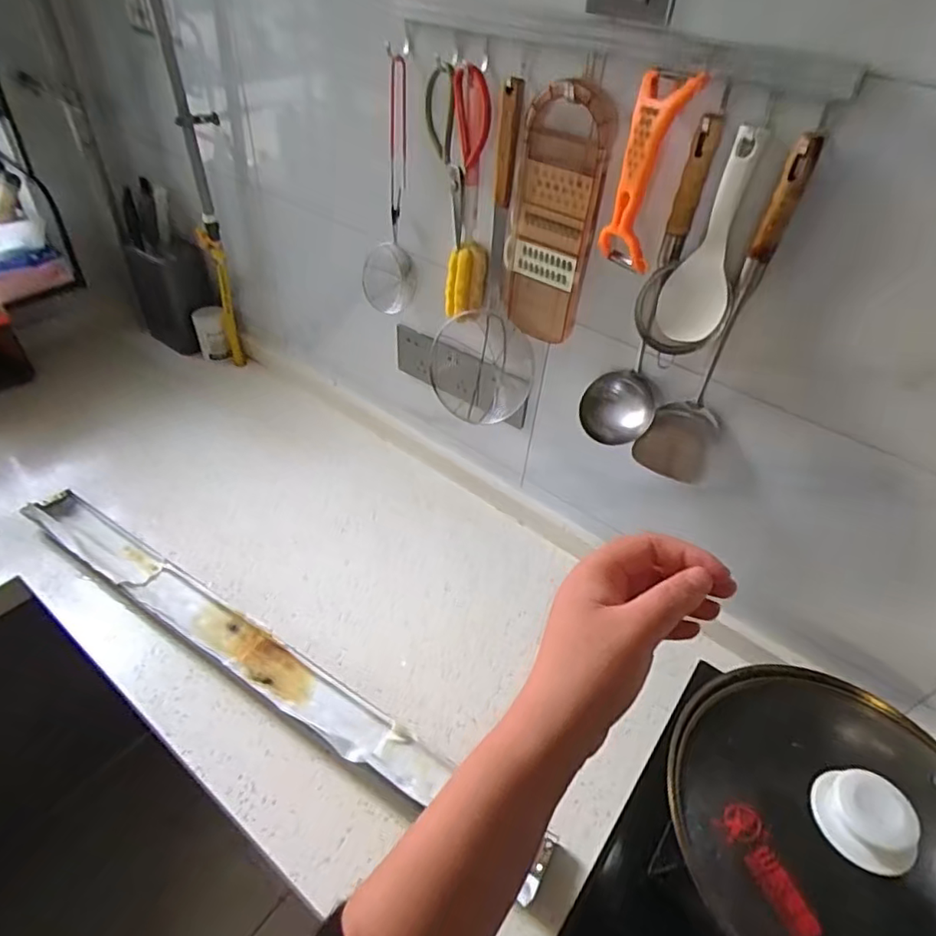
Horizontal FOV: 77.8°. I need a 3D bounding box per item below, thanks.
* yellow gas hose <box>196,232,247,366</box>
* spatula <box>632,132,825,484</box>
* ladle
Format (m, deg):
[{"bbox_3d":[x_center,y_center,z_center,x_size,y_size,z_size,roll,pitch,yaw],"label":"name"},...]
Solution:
[{"bbox_3d":[-0.508,-0.346,1.207,0.035,0.293,0.059,-16,47,-23],"label":"yellow gas hose"},{"bbox_3d":[0.269,-0.141,0.615,0.081,0.370,0.052,22,45,16],"label":"spatula"},{"bbox_3d":[0.201,-0.179,0.643,0.086,0.357,0.052,23,45,17],"label":"ladle"}]

